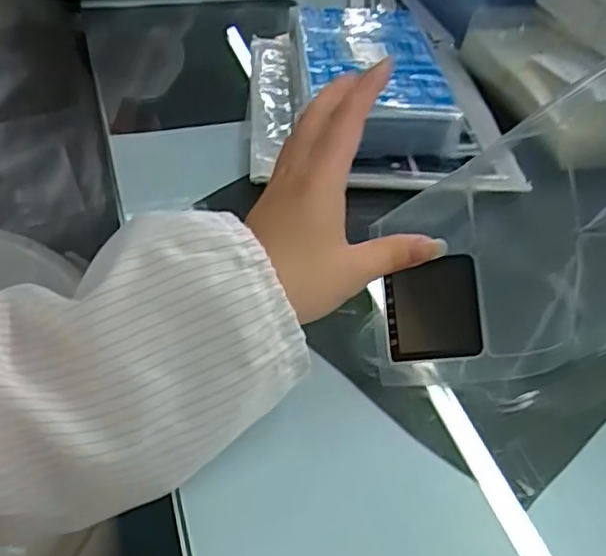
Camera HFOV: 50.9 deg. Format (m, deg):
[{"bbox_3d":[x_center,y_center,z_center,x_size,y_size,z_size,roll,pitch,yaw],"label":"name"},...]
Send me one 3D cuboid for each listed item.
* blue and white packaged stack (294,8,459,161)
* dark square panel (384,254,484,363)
[{"bbox_3d":[0.051,-0.171,0.536,0.123,0.040,0.206,0,44,-6],"label":"blue and white packaged stack"},{"bbox_3d":[0.071,0.017,0.347,0.049,0.004,0.054,-5,85,5],"label":"dark square panel"}]

